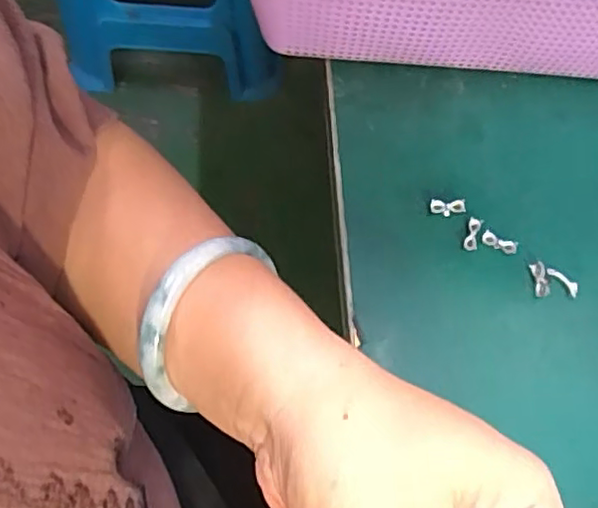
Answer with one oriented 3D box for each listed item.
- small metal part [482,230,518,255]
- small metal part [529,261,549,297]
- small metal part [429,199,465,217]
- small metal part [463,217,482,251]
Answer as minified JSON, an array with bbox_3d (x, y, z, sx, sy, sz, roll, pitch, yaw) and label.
[{"bbox_3d":[0.087,-0.005,0.276,0.015,0.004,0.006,24,63,9],"label":"small metal part"},{"bbox_3d":[0.103,0.011,0.269,0.006,0.004,0.015,-5,75,-7],"label":"small metal part"},{"bbox_3d":[0.066,-0.020,0.282,0.015,0.006,0.007,0,62,-4],"label":"small metal part"},{"bbox_3d":[0.076,-0.008,0.276,0.006,0.004,0.015,16,76,5],"label":"small metal part"}]

